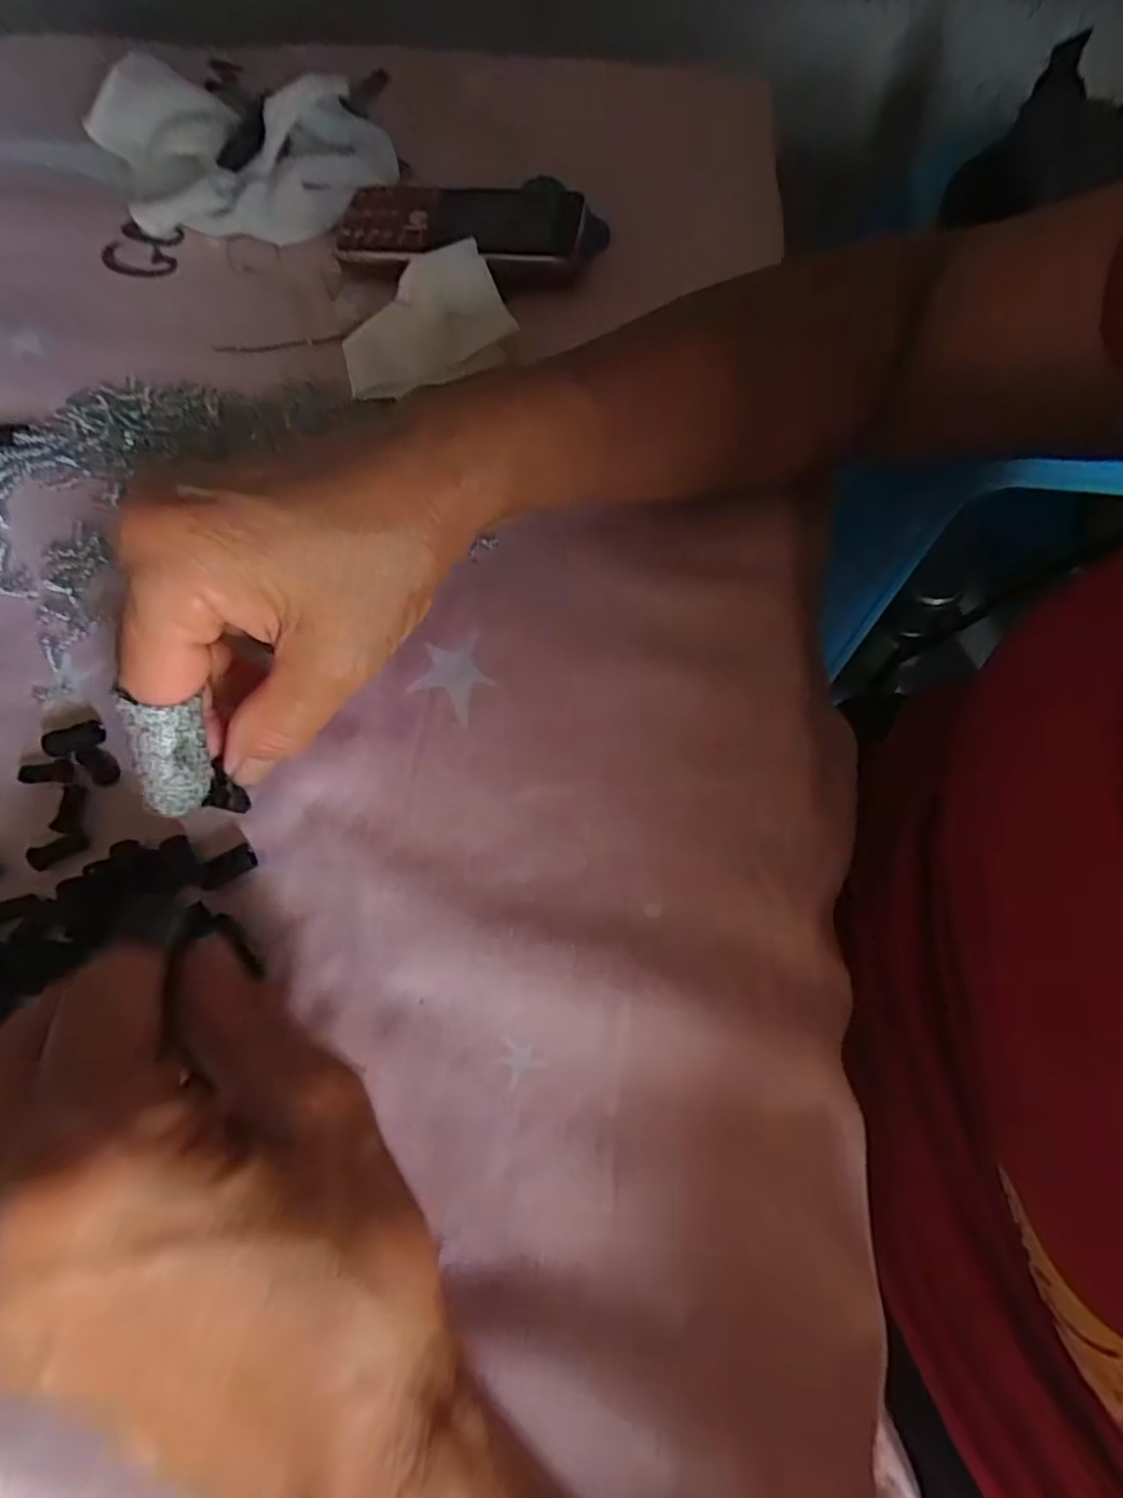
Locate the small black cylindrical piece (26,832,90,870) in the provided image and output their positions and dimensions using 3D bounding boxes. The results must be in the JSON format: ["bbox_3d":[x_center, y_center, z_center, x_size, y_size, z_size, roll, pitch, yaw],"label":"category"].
[{"bbox_3d":[-0.172,0.034,0.231,0.017,0.004,0.008,-29,70,-11],"label":"small black cylindrical piece"}]

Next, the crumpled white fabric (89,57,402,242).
[{"bbox_3d":[-0.178,-0.306,0.344,0.163,0.047,0.088,13,68,6],"label":"crumpled white fabric"}]

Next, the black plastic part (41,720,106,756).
[{"bbox_3d":[-0.176,-0.004,0.245,0.021,0.004,0.010,-17,69,-6],"label":"black plastic part"}]

